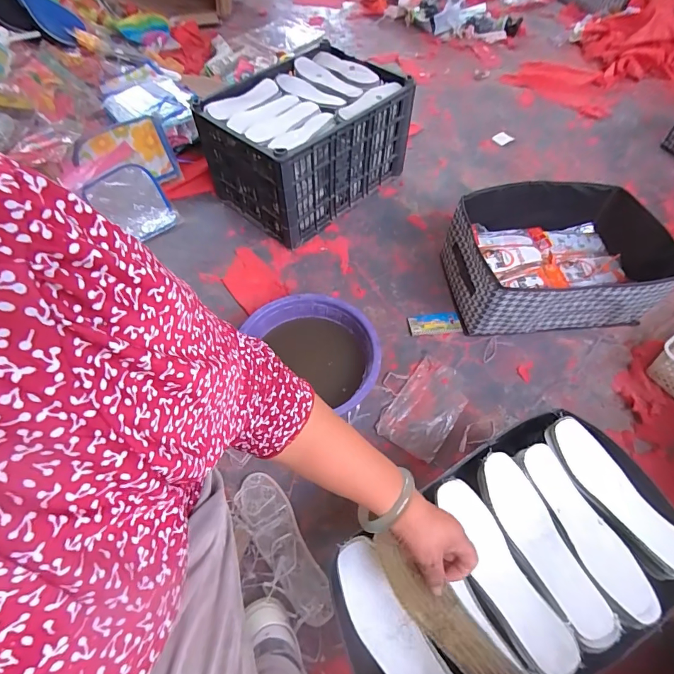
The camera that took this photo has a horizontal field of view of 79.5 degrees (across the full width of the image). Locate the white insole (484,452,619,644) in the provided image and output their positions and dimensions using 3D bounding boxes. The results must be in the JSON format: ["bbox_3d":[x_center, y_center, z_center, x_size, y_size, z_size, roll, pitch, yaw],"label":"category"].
[{"bbox_3d":[0.270,0.270,0.537,0.068,0.025,0.228,-24,58,-13],"label":"white insole"}]

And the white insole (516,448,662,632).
[{"bbox_3d":[0.342,0.253,0.549,0.078,0.022,0.229,-19,57,-11],"label":"white insole"}]

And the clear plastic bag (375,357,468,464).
[{"bbox_3d":[0.187,0.144,0.844,0.127,0.016,0.201,31,62,21],"label":"clear plastic bag"}]

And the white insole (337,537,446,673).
[{"bbox_3d":[0.070,0.363,0.479,0.066,0.013,0.232,-27,60,-14],"label":"white insole"}]

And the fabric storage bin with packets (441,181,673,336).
[{"bbox_3d":[0.509,-0.180,0.958,0.460,0.192,0.323,-7,56,-3],"label":"fabric storage bin with packets"}]

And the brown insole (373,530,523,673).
[{"bbox_3d":[0.121,0.313,0.442,0.213,0.009,0.057,42,103,22],"label":"brown insole"}]

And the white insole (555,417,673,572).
[{"bbox_3d":[0.393,0.217,0.568,0.060,0.025,0.220,-22,59,-11],"label":"white insole"}]

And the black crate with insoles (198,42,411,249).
[{"bbox_3d":[-0.086,-0.559,1.160,0.488,0.273,0.406,-40,63,-22],"label":"black crate with insoles"}]

